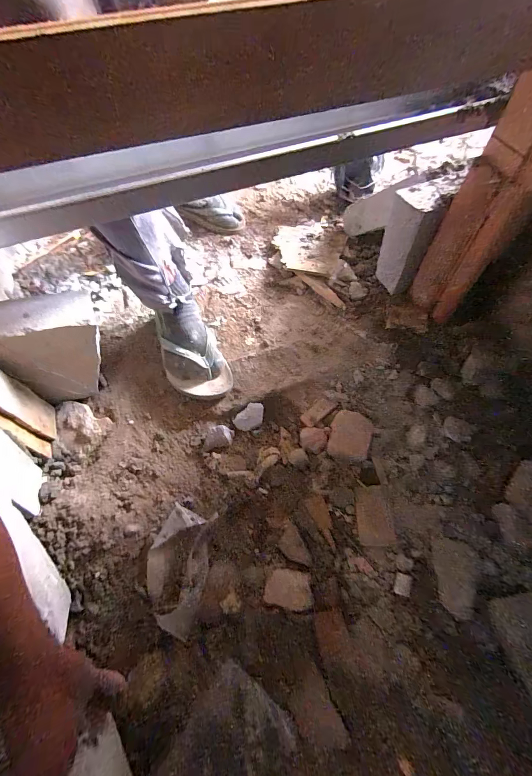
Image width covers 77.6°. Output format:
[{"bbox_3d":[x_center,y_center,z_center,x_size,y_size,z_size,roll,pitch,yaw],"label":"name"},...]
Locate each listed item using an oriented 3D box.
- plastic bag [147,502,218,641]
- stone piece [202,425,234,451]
[{"bbox_3d":[-0.136,0.270,0.503,0.089,0.021,0.165,7,60,4],"label":"plastic bag"},{"bbox_3d":[-0.088,0.088,0.596,0.058,0.015,0.037,-12,61,-7],"label":"stone piece"}]

